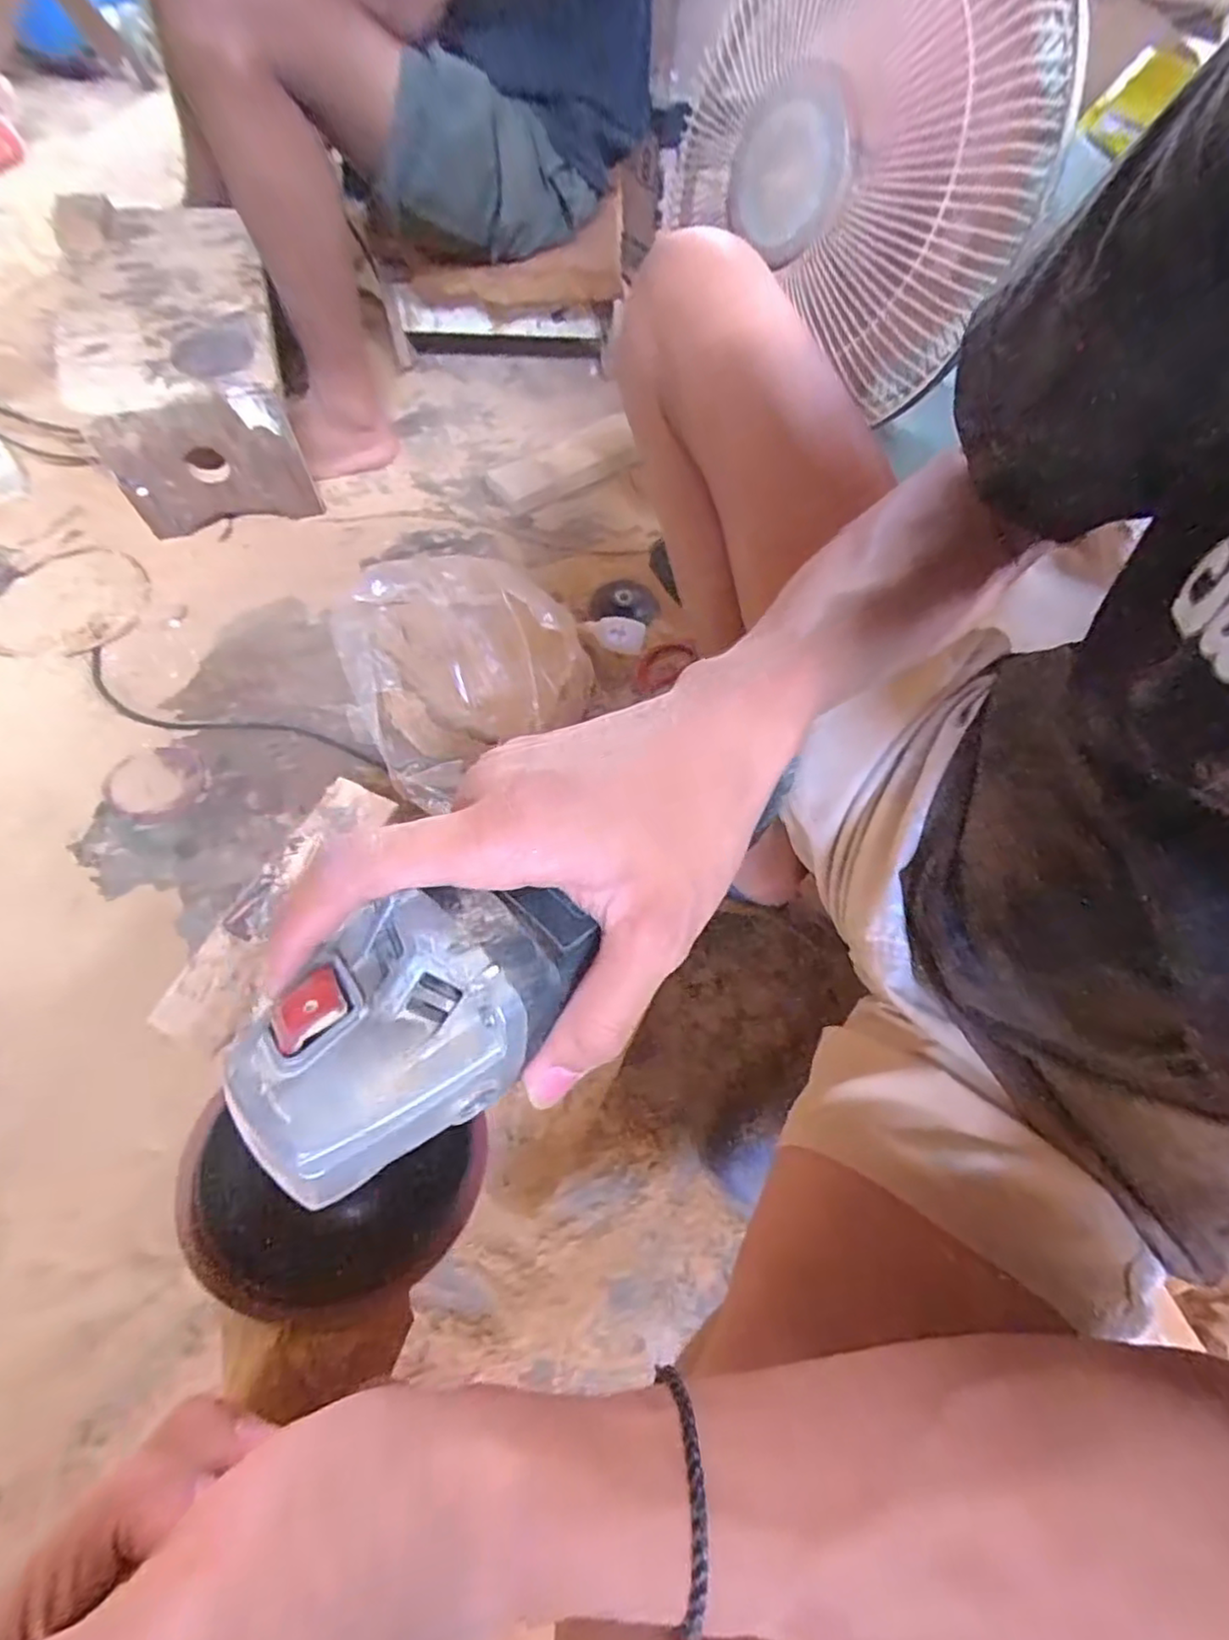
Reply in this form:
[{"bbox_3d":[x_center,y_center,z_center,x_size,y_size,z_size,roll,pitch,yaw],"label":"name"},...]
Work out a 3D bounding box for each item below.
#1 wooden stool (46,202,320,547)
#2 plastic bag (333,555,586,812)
[{"bbox_3d":[-0.541,-0.588,0.869,0.219,0.196,0.356,-13,67,-10],"label":"wooden stool"},{"bbox_3d":[-0.170,-0.180,0.777,0.259,0.098,0.296,-24,69,-15],"label":"plastic bag"}]

